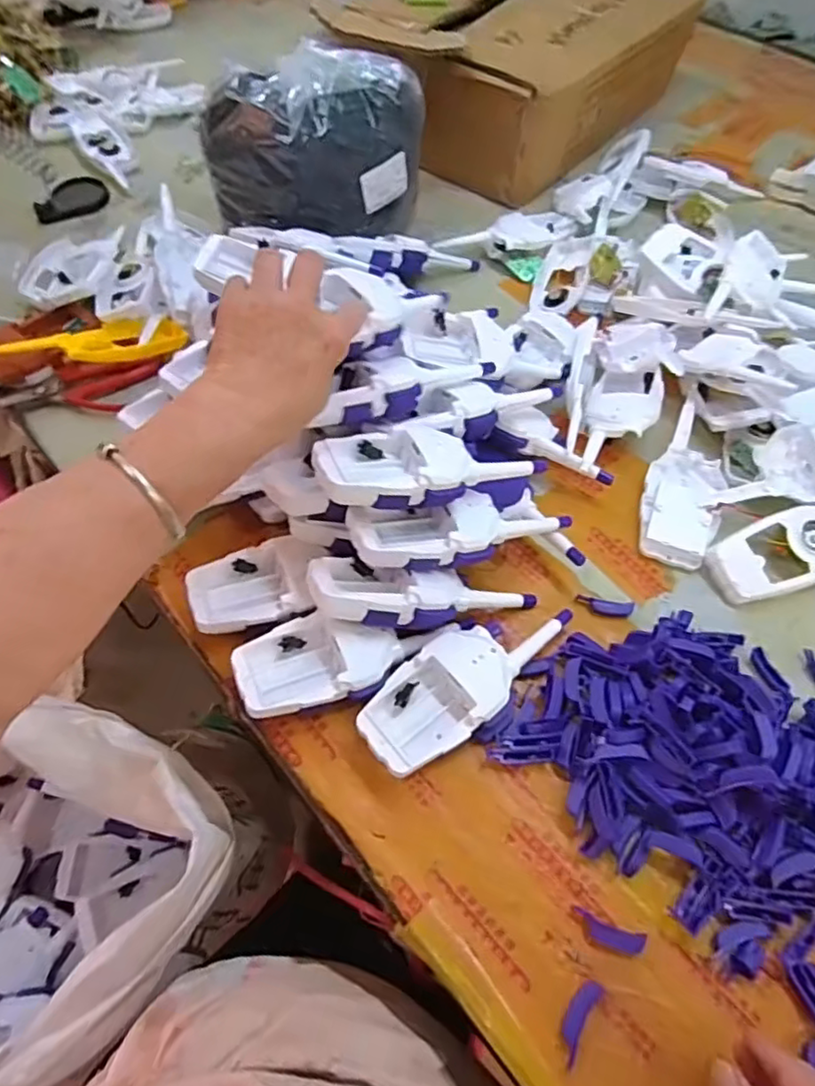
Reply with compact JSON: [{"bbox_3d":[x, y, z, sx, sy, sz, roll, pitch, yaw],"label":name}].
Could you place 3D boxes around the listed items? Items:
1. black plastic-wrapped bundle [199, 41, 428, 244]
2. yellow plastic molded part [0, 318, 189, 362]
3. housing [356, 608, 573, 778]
[{"bbox_3d":[-0.095,-0.413,0.675,0.169,0.141,0.180,31,62,18],"label":"black plastic-wrapped bundle"},{"bbox_3d":[-0.302,-0.193,0.622,0.169,0.018,0.061,-13,58,-24],"label":"yellow plastic molded part"},{"bbox_3d":[0.042,0.089,0.442,0.062,0.026,0.163,40,65,22],"label":"housing"}]

